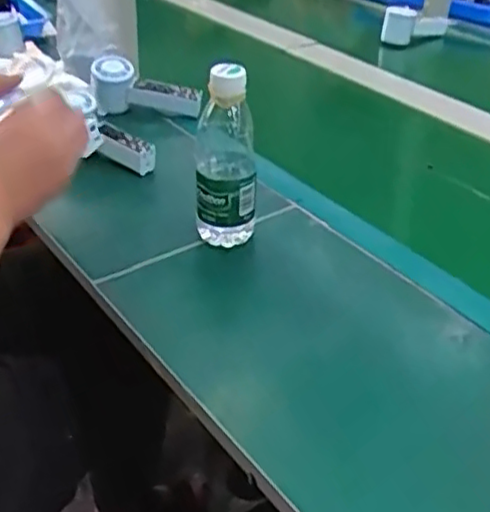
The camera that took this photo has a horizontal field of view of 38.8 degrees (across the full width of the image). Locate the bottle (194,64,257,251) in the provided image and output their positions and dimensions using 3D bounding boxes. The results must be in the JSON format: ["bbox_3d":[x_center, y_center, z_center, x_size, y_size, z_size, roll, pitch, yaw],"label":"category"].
[{"bbox_3d":[-0.018,-0.095,0.689,0.061,0.176,0.060,-1,34,-4],"label":"bottle"}]

